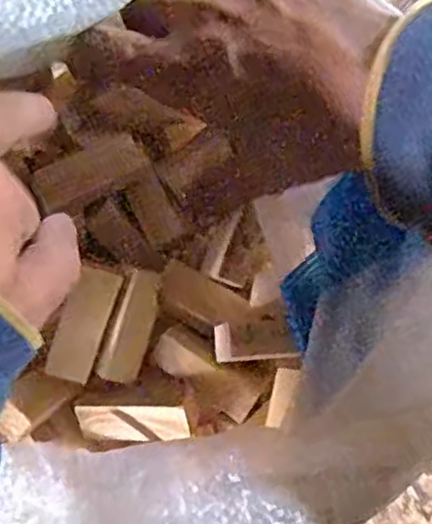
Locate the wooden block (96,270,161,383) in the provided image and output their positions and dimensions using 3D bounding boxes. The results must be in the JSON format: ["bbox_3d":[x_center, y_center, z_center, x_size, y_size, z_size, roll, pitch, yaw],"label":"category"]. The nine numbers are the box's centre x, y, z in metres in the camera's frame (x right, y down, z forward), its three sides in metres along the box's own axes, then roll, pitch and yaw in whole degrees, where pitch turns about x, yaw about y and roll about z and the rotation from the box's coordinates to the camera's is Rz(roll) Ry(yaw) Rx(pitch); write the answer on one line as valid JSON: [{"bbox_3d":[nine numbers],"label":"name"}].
[{"bbox_3d":[-0.039,0.029,0.335,0.018,0.007,0.051,15,79,6],"label":"wooden block"}]

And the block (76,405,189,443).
[{"bbox_3d":[-0.037,0.073,0.330,0.052,0.013,0.016,-3,79,15],"label":"block"}]

